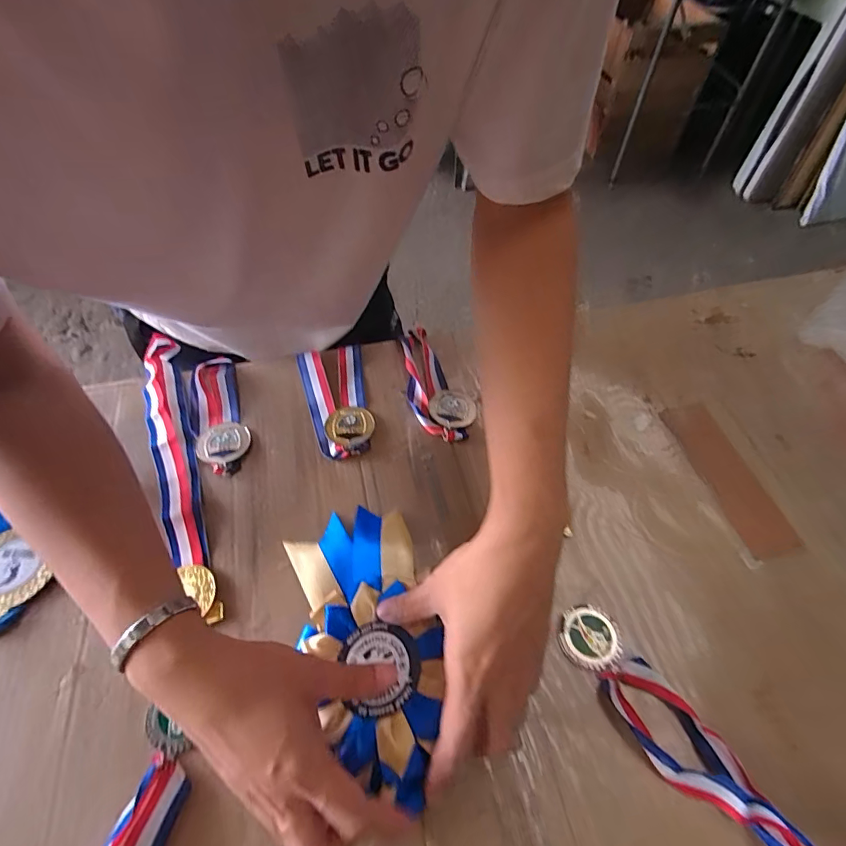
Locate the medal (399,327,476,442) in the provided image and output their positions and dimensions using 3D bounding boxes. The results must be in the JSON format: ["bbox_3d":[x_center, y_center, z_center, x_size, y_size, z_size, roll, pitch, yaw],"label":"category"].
[{"bbox_3d":[0.013,-0.044,0.487,0.062,0.019,0.138,-14,58,-9],"label":"medal"}]

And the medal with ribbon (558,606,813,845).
[{"bbox_3d":[0.208,0.241,0.294,0.283,0.025,0.083,38,64,22],"label":"medal with ribbon"}]

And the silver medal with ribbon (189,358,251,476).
[{"bbox_3d":[-0.212,-0.013,0.467,0.049,0.013,0.150,-19,59,-13],"label":"silver medal with ribbon"}]

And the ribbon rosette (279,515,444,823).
[{"bbox_3d":[-0.040,0.159,0.343,0.095,0.027,0.200,-16,51,-10],"label":"ribbon rosette"}]

